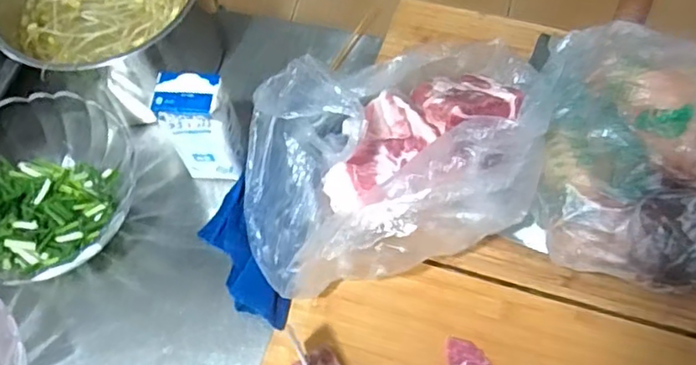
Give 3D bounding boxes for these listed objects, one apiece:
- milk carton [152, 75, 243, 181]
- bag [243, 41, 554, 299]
[{"bbox_3d":[-0.132,-0.048,0.576,0.067,0.128,0.043,0,63,2],"label":"milk carton"},{"bbox_3d":[0.047,-0.026,0.531,0.285,0.098,0.186,-23,64,-9],"label":"bag"}]

